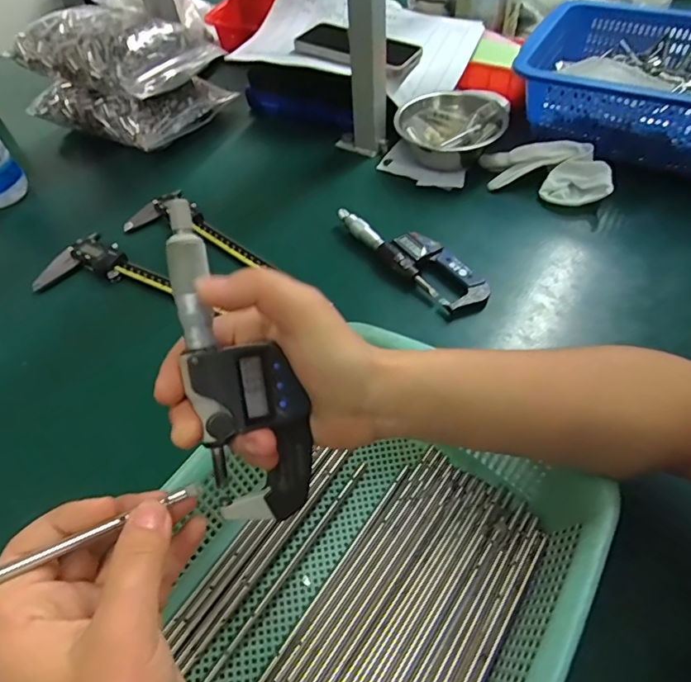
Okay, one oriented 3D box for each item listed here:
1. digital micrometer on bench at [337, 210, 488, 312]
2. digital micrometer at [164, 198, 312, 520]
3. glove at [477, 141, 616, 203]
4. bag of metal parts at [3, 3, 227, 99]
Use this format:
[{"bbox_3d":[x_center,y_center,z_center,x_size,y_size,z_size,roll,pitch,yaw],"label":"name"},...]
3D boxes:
[{"bbox_3d":[0.063,-0.087,0.476,0.051,0.023,0.173,-36,58,-21],"label":"digital micrometer on bench"},{"bbox_3d":[-0.053,0.014,0.225,0.052,0.155,0.018,-24,10,-13],"label":"digital micrometer"},{"bbox_3d":[0.212,-0.180,0.509,0.130,0.039,0.060,9,54,11],"label":"glove"},{"bbox_3d":[-0.301,-0.399,0.632,0.228,0.062,0.164,24,58,21],"label":"bag of metal parts"}]

